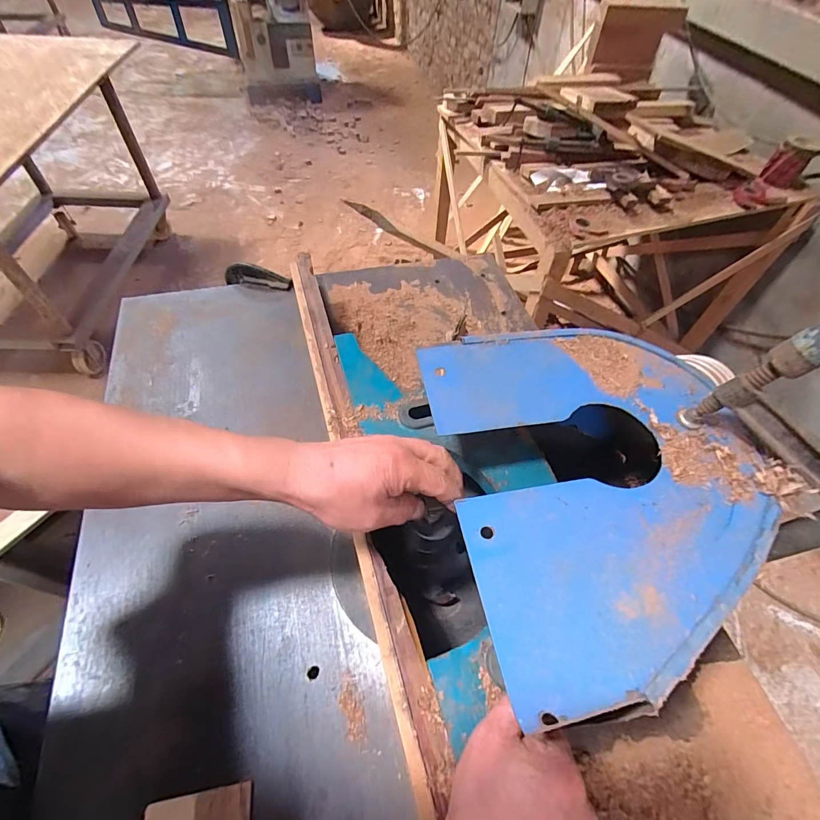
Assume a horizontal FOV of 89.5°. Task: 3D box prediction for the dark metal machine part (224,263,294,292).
[{"bbox_3d":[-0.268,-0.233,0.726,0.126,0.037,0.020,10,55,3],"label":"dark metal machine part"}]

